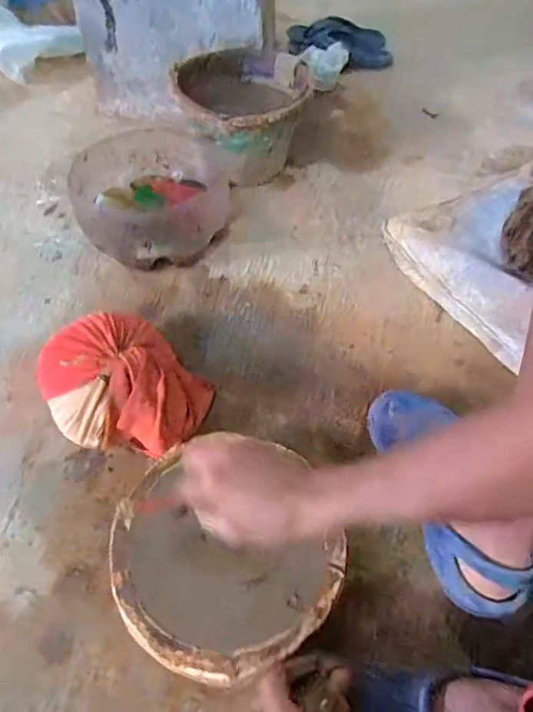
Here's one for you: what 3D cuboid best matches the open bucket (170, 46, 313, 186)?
[{"bbox_3d":[-0.047,-0.457,0.980,0.229,0.157,0.220,1,52,-1],"label":"open bucket"}]

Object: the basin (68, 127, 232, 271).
[{"bbox_3d":[-0.181,-0.257,0.854,0.246,0.113,0.233,1,52,-1],"label":"basin"}]

